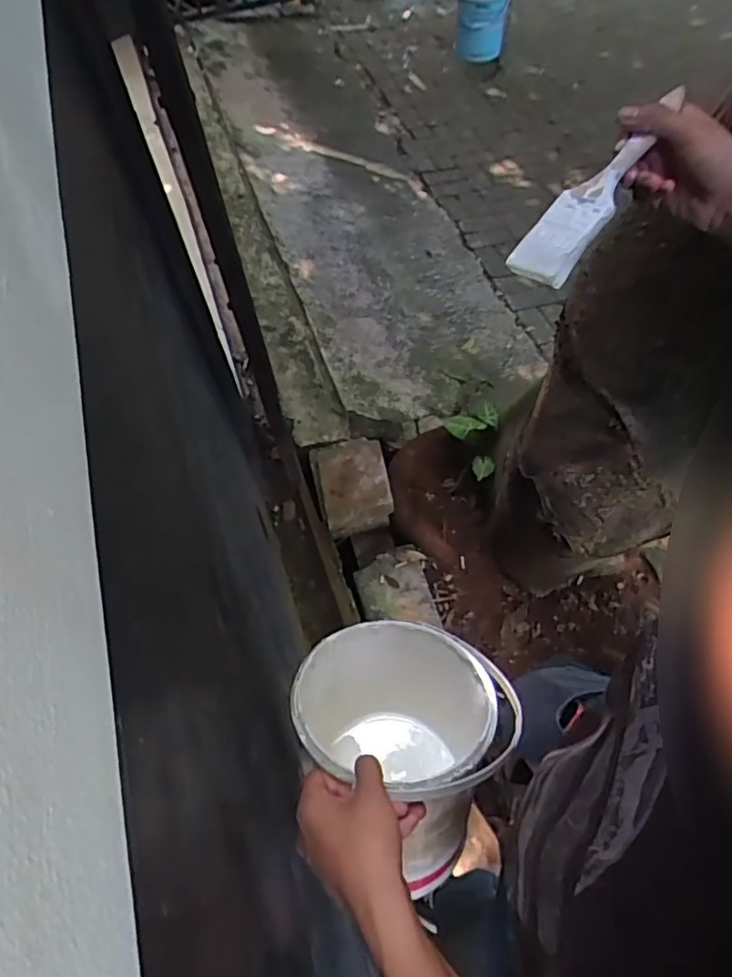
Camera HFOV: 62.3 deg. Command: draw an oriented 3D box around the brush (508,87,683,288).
[{"bbox_3d":[0.192,-0.246,0.494,0.048,0.019,0.190,38,89,23],"label":"brush"}]

